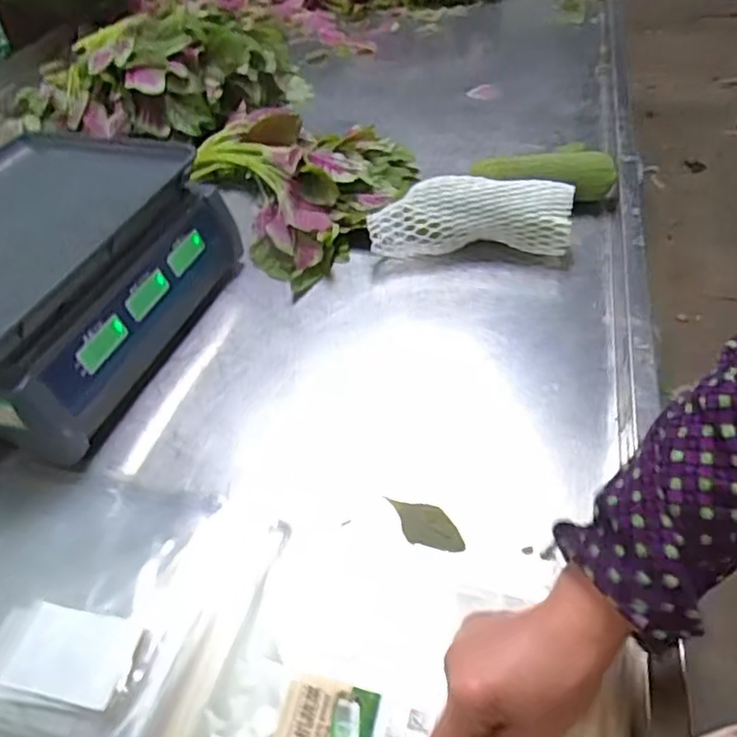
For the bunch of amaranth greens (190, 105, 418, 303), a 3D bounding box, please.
[{"bbox_3d":[-0.101,-0.248,0.834,0.317,0.073,0.290,28,54,31],"label":"bunch of amaranth greens"}]

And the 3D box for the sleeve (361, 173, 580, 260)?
[{"bbox_3d":[0.112,-0.167,0.719,0.214,0.078,0.062,-1,45,6],"label":"sleeve"}]

